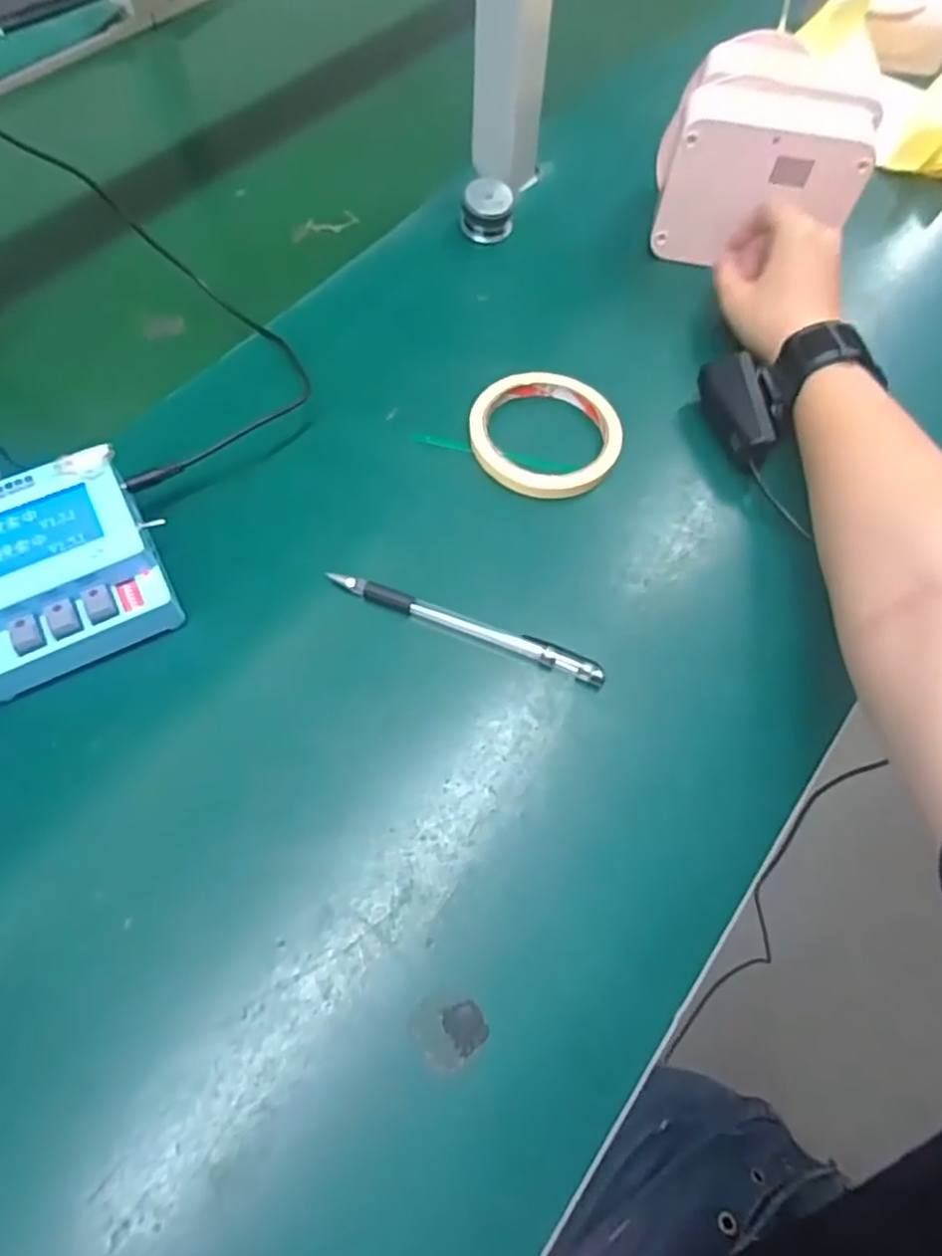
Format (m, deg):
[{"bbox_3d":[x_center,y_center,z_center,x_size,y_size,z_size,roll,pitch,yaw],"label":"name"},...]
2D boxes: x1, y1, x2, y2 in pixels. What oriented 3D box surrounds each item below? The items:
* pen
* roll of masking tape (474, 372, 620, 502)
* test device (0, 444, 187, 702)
[{"bbox_3d":[-0.002,-0.002,0.376,0.156,0.010,0.012,21,64,8],"label":"pen"},{"bbox_3d":[0.047,-0.125,0.437,0.093,0.012,0.087,1,63,-2],"label":"roll of masking tape"},{"bbox_3d":[-0.217,-0.030,0.351,0.103,0.038,0.098,-24,66,-13],"label":"test device"}]

